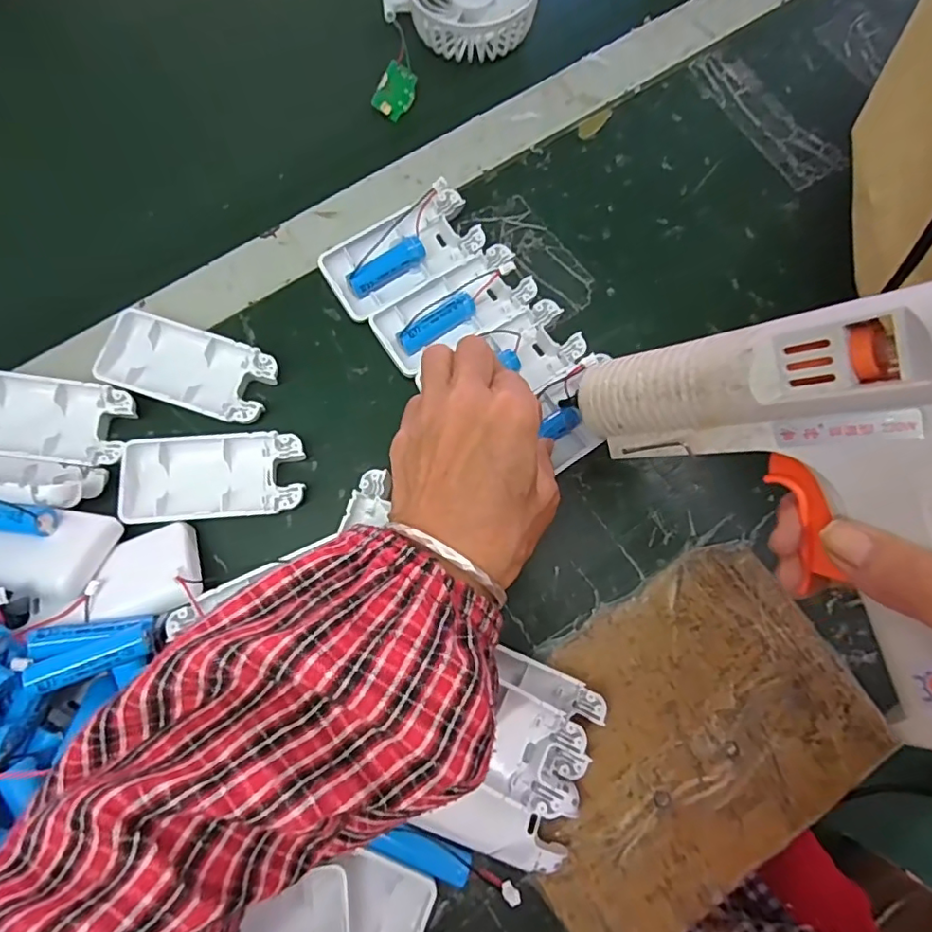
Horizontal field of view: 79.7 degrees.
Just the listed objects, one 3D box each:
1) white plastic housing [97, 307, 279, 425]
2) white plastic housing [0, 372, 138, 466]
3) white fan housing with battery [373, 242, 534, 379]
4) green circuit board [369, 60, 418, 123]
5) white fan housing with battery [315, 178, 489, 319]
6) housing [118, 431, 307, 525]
[{"bbox_3d":[-0.155,-0.054,0.316,0.093,0.016,0.045,18,77,3],"label":"white plastic housing"},{"bbox_3d":[-0.229,-0.026,0.303,0.092,0.017,0.043,6,76,0],"label":"white plastic housing"},{"bbox_3d":[-0.006,-0.091,0.329,0.093,0.017,0.044,-32,79,-8],"label":"white fan housing with battery"},{"bbox_3d":[-0.047,-0.252,0.377,0.024,0.007,0.032,21,101,-29],"label":"green circuit board"},{"bbox_3d":[-0.037,-0.125,0.334,0.093,0.020,0.047,-34,79,-8],"label":"white fan housing with battery"},{"bbox_3d":[-0.135,0.006,0.303,0.093,0.014,0.046,-5,77,-2],"label":"housing"}]

